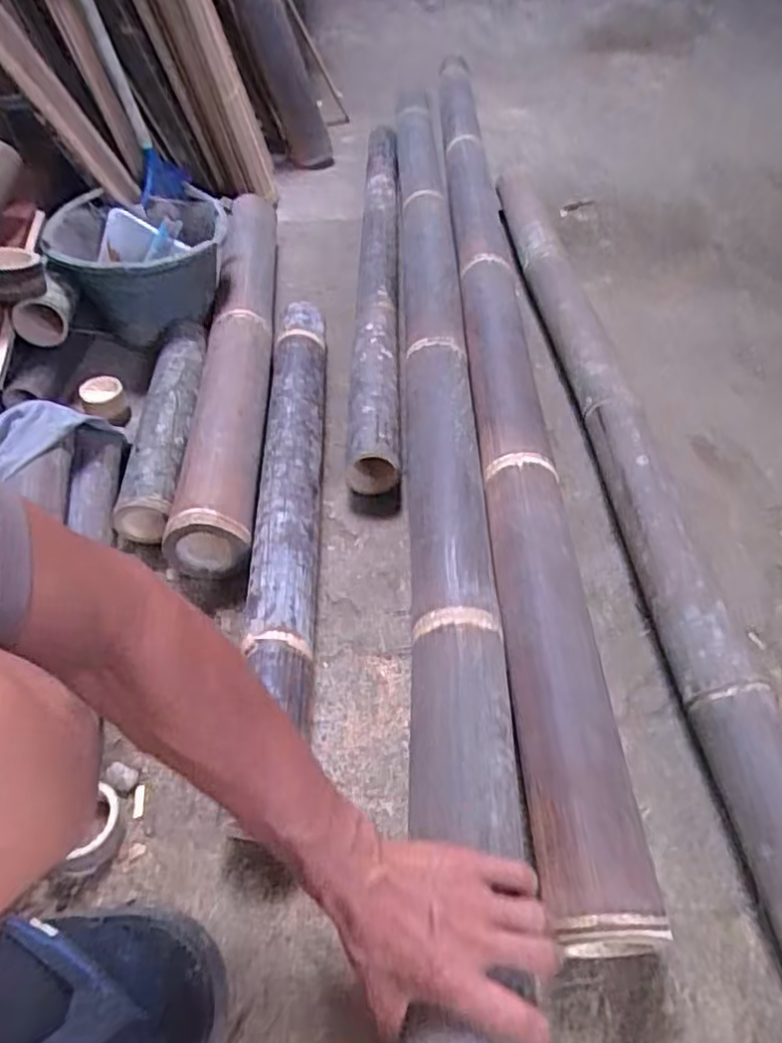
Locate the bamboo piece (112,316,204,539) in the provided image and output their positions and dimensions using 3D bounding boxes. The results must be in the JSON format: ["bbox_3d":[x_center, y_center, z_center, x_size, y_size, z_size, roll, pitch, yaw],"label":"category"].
[{"bbox_3d":[-0.292,-0.143,0.838,0.063,0.056,0.420,-4,49,-2],"label":"bamboo piece"}]

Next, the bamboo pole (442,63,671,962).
[{"bbox_3d":[0.150,-0.275,0.903,0.089,0.078,1.460,-1,49,1],"label":"bamboo pole"}]

